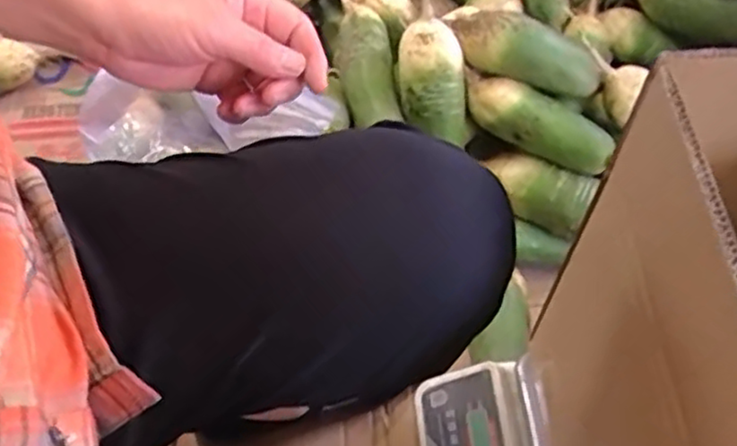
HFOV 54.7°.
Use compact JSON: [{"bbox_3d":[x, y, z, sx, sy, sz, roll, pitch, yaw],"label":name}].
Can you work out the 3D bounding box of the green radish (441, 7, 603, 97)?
[{"bbox_3d":[0.157,-0.180,0.736,0.171,0.062,0.057,19,58,12],"label":"green radish"}]

